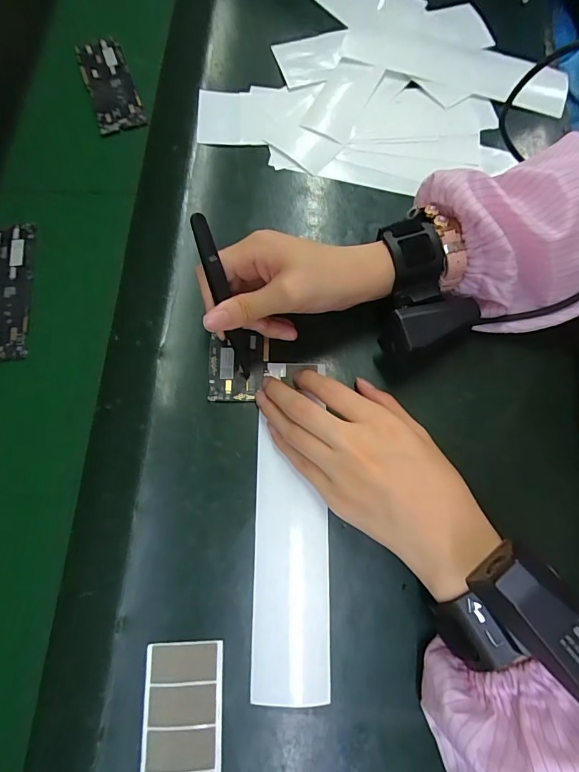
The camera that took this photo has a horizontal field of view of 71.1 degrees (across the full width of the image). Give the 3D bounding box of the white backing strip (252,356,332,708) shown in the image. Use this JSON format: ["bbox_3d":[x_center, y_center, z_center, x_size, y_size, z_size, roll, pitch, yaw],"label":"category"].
[{"bbox_3d":[0.001,0.086,0.275,0.049,0.006,0.216,-1,71,6],"label":"white backing strip"}]

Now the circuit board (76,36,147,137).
[{"bbox_3d":[-0.177,-0.297,0.397,0.044,0.009,0.126,-20,73,-5],"label":"circuit board"}]

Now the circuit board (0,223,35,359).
[{"bbox_3d":[-0.234,-0.078,0.331,0.044,0.006,0.121,-9,73,-2],"label":"circuit board"}]

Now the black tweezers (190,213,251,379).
[{"bbox_3d":[-0.042,-0.055,0.271,0.014,0.115,0.009,-18,38,-4],"label":"black tweezers"}]

